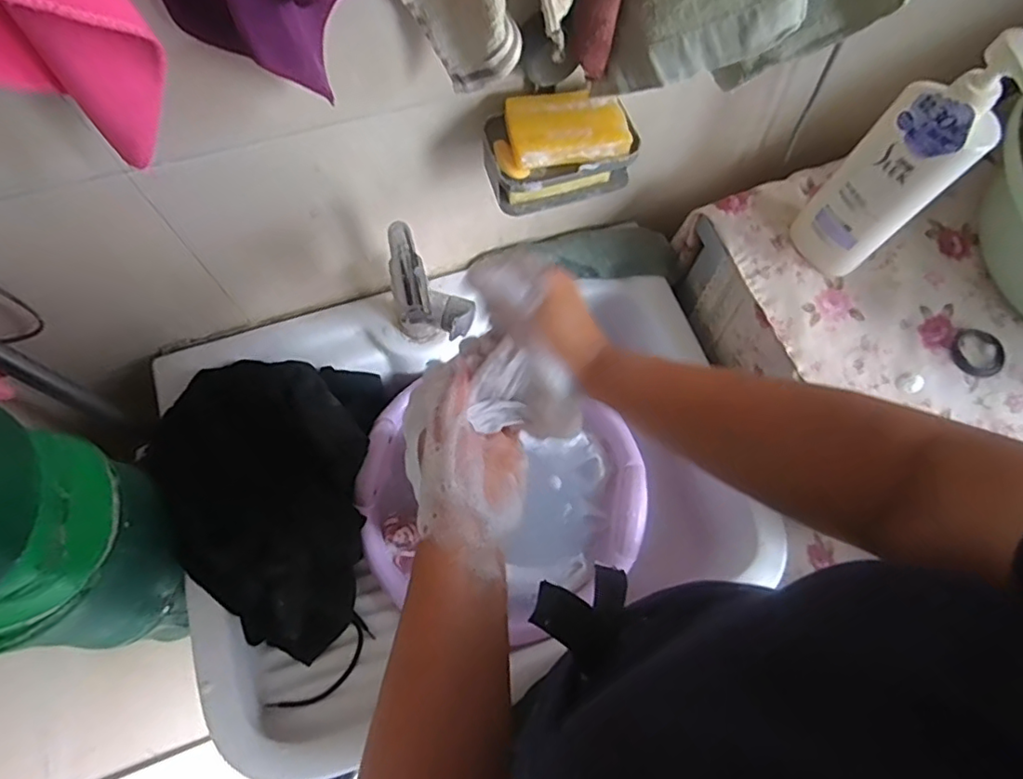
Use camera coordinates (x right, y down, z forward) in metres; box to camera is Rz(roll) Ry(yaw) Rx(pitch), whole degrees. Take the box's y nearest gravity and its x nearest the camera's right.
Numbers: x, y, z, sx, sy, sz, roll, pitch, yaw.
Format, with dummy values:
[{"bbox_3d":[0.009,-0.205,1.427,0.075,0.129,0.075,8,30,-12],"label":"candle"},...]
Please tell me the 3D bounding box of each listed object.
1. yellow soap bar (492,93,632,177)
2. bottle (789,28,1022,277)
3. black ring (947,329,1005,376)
[{"bbox_3d":[0.044,-0.238,0.535,0.117,0.028,0.071,-10,69,-4],"label":"yellow soap bar"},{"bbox_3d":[0.367,-0.208,0.561,0.087,0.275,0.046,33,72,11],"label":"bottle"},{"bbox_3d":[0.519,-0.042,0.654,0.059,0.004,0.057,0,69,-1],"label":"black ring"}]

